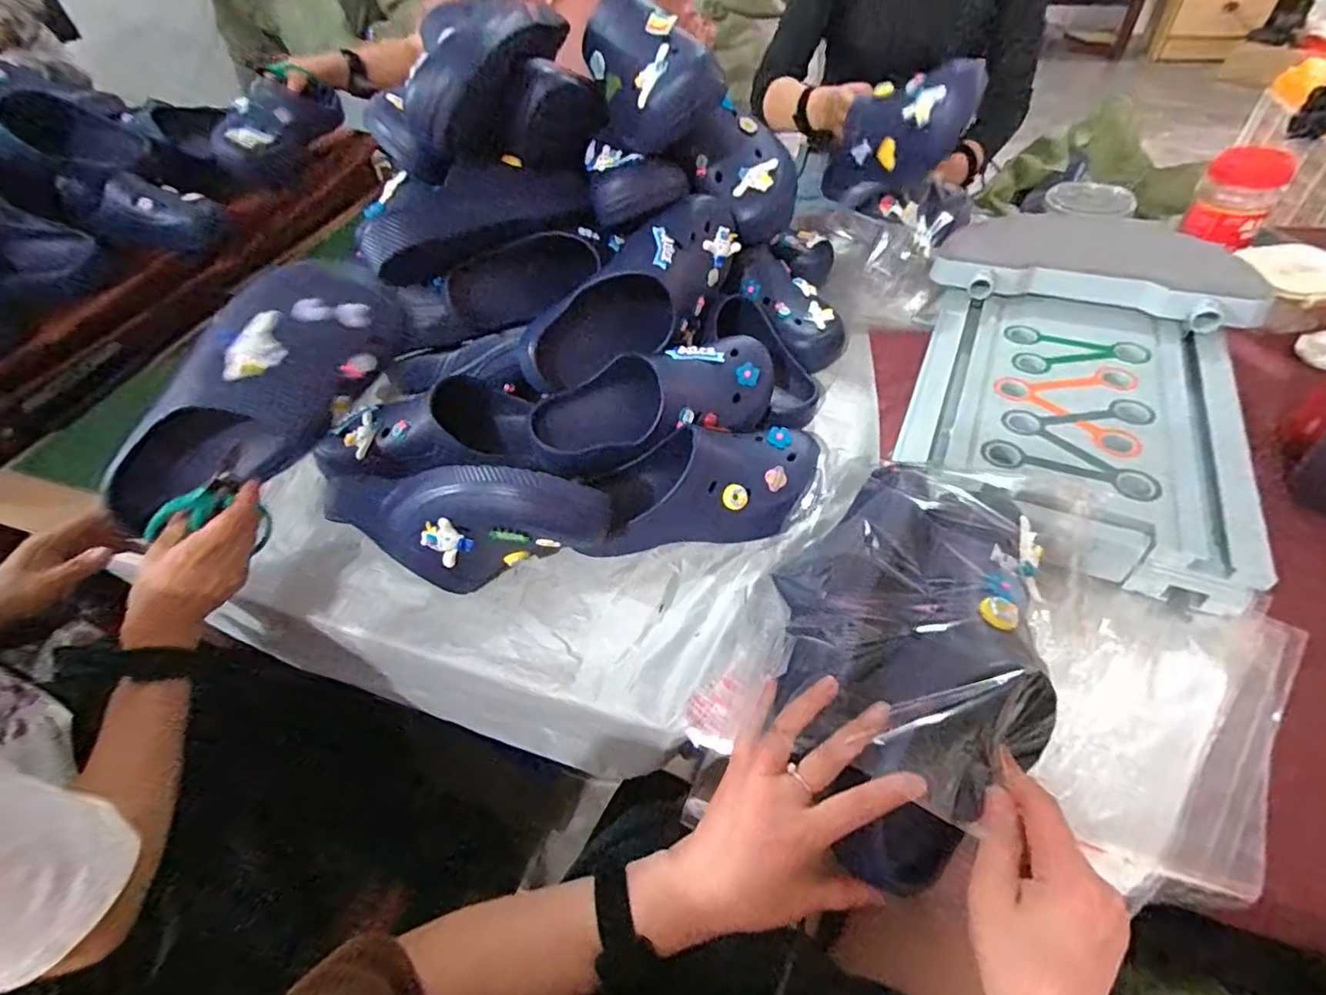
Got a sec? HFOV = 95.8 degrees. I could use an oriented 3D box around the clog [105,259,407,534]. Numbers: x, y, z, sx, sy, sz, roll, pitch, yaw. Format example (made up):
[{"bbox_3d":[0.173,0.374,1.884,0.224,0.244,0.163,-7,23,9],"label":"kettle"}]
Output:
[{"bbox_3d":[-0.346,-0.087,0.503,0.276,0.098,0.086,-46,58,-6],"label":"clog"}]

